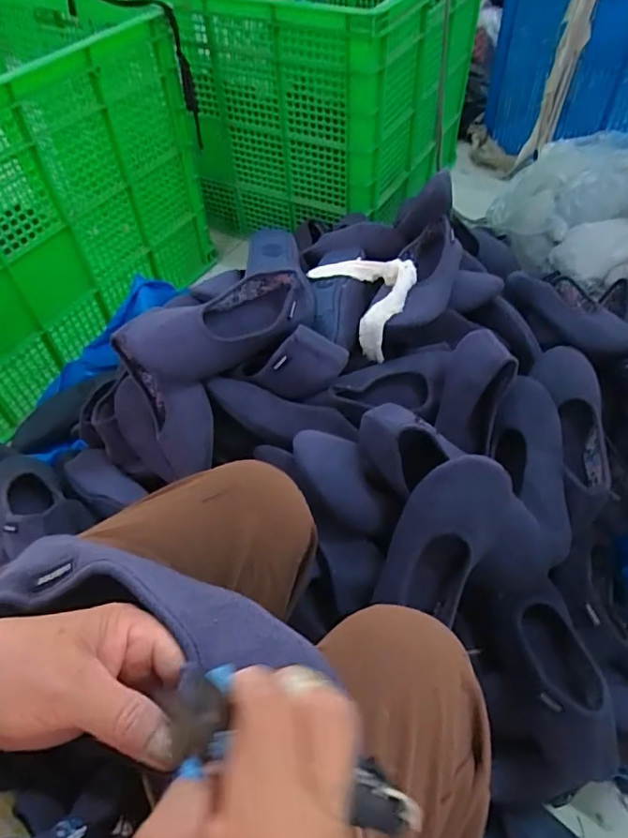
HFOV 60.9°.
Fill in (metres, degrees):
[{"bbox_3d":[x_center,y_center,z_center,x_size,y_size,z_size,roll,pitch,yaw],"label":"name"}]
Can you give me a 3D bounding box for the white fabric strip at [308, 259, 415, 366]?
[{"bbox_3d":[0.076,-0.184,0.781,0.097,0.103,0.178,-25,55,-15],"label":"white fabric strip"}]

